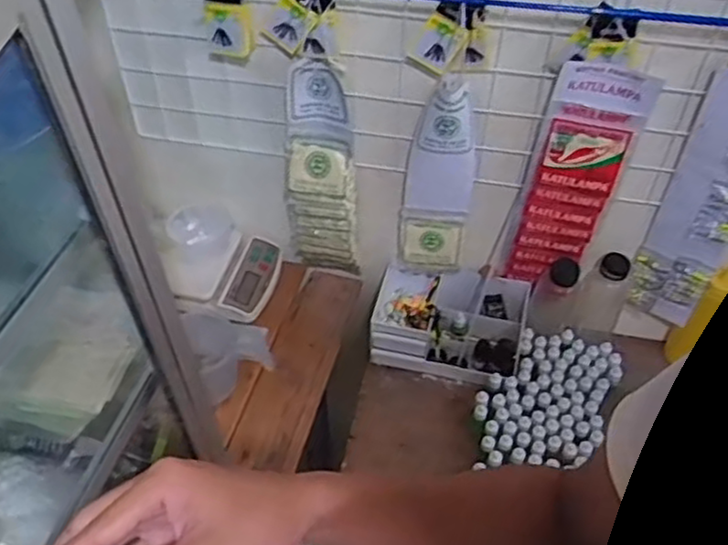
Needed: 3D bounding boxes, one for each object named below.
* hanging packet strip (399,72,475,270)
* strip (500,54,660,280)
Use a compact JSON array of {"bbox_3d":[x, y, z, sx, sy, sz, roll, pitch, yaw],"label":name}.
[{"bbox_3d":[0.104,-0.122,0.987,0.092,0.314,0.035,9,47,6],"label":"hanging packet strip"},{"bbox_3d":[0.280,-0.114,0.943,0.113,0.361,0.026,7,47,5],"label":"strip"}]

